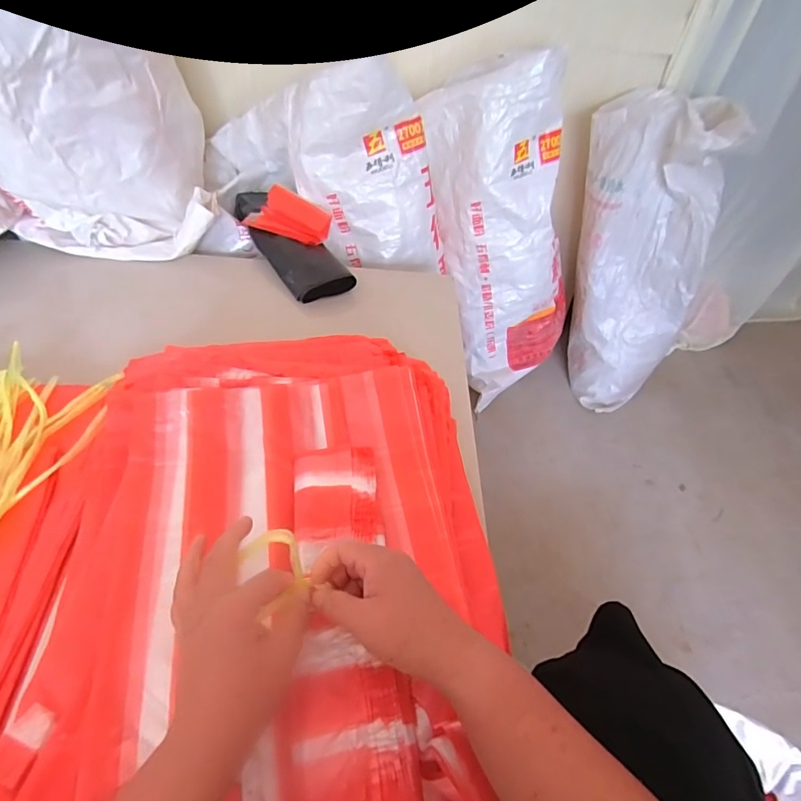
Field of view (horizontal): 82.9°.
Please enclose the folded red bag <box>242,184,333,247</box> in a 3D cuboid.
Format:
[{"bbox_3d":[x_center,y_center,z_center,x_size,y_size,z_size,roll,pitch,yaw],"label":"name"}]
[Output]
[{"bbox_3d":[-0.201,-0.328,0.811,0.139,0.051,0.086,11,51,2],"label":"folded red bag"}]

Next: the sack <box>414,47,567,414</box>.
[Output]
[{"bbox_3d":[0.224,-0.341,1.011,0.225,0.672,0.256,18,48,36],"label":"sack"}]

